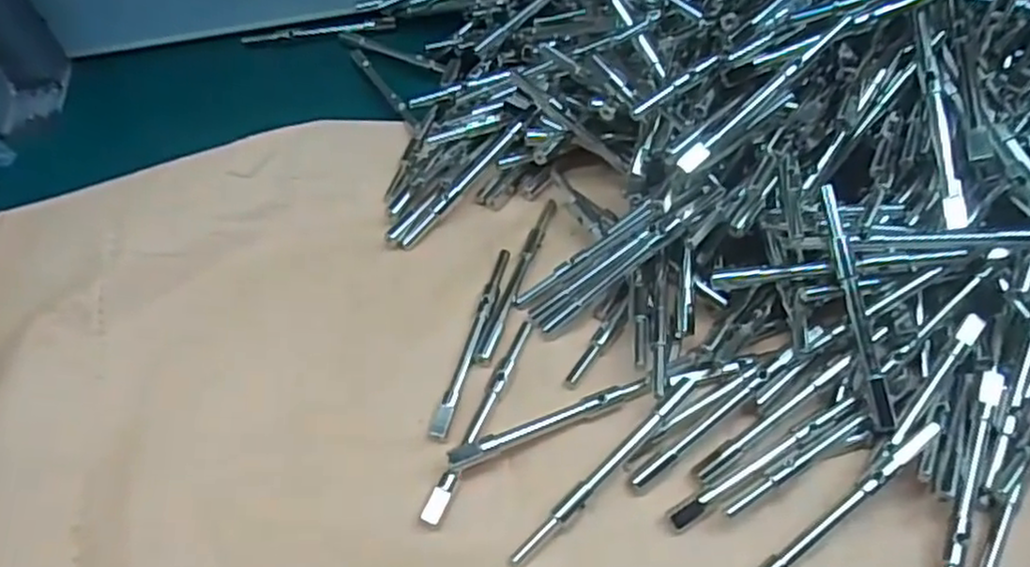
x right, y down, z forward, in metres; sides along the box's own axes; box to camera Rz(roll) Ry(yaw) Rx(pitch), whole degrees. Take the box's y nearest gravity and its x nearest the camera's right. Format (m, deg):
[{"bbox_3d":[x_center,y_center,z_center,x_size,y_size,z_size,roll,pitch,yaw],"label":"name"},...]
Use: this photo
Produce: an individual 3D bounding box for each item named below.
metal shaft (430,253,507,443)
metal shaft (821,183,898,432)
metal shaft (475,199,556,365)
[{"bbox_3d":[-0.021,0.028,0.374,0.009,0.006,0.111,12,55,13],"label":"metal shaft"},{"bbox_3d":[0.156,0.010,0.333,0.008,0.008,0.112,-8,78,-2],"label":"metal shaft"},{"bbox_3d":[0.002,-0.004,0.397,0.009,0.007,0.114,13,55,14],"label":"metal shaft"}]

